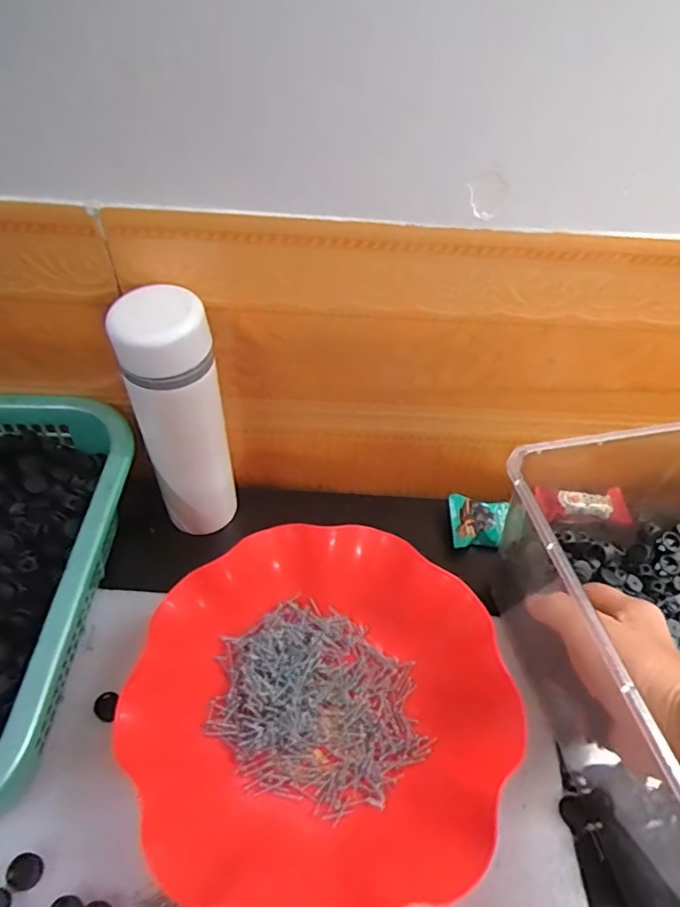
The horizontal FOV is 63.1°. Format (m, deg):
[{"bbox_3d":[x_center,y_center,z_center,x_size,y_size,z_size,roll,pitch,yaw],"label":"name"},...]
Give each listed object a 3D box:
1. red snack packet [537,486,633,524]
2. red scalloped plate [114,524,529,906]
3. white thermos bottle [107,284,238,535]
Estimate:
[{"bbox_3d":[0.219,0.044,0.497,0.078,0.015,0.034,4,51,0],"label":"red snack packet"},{"bbox_3d":[-0.012,0.157,0.346,0.216,0.063,0.216,2,51,-2],"label":"red scalloped plate"},{"bbox_3d":[-0.115,-0.021,0.400,0.059,0.201,0.049,-16,54,-16],"label":"white thermos bottle"}]

